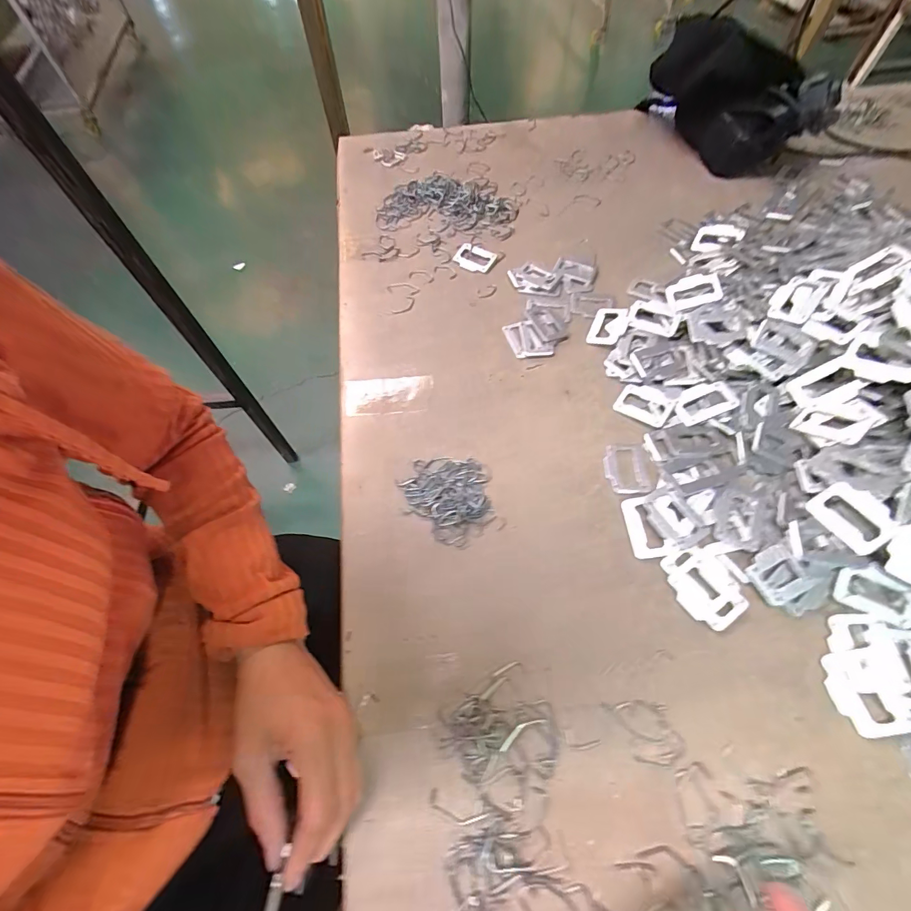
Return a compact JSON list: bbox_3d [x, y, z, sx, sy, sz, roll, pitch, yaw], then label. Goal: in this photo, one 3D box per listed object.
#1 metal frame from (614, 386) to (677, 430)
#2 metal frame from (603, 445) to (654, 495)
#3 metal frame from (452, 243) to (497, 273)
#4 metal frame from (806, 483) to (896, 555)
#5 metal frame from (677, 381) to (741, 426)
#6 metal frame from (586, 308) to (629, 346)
[{"bbox_3d":[0.191,-0.052,0.410,0.051,0.009,0.038,33,68,18],"label":"metal frame"},{"bbox_3d":[0.159,0.012,0.382,0.039,0.004,0.052,-2,62,0],"label":"metal frame"},{"bbox_3d":[0.024,-0.254,0.526,0.048,0.006,0.037,24,65,14],"label":"metal frame"},{"bbox_3d":[0.314,0.048,0.323,0.040,0.005,0.051,-37,61,8],"label":"metal frame"},{"bbox_3d":[0.240,-0.051,0.396,0.052,0.006,0.034,-26,57,9],"label":"metal frame"},{"bbox_3d":[0.172,-0.146,0.460,0.037,0.006,0.053,14,69,26],"label":"metal frame"}]

